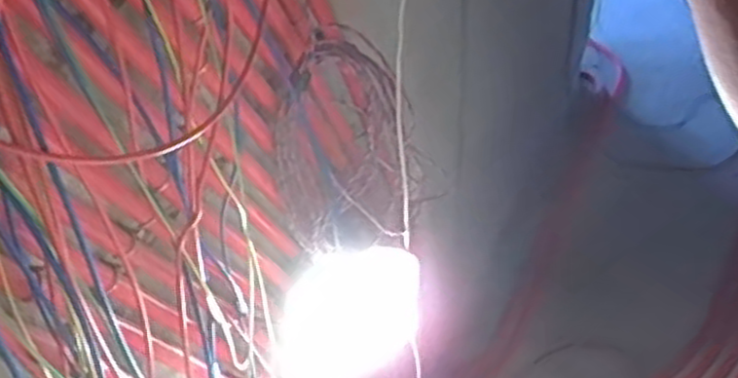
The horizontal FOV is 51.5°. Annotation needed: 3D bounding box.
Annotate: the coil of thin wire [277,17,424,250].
[{"bbox_3d":[-0.024,-0.038,0.824,0.151,0.262,0.051,-17,35,-12],"label":"coil of thin wire"}]

